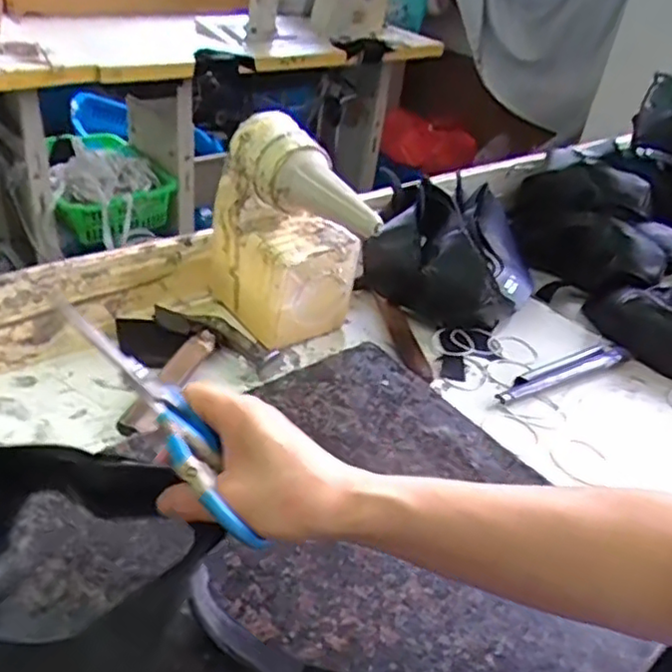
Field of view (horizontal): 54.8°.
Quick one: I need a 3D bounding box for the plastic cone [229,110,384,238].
[{"bbox_3d":[-0.025,-0.138,0.576,0.061,0.056,0.184,-19,43,-34],"label":"plastic cone"}]

